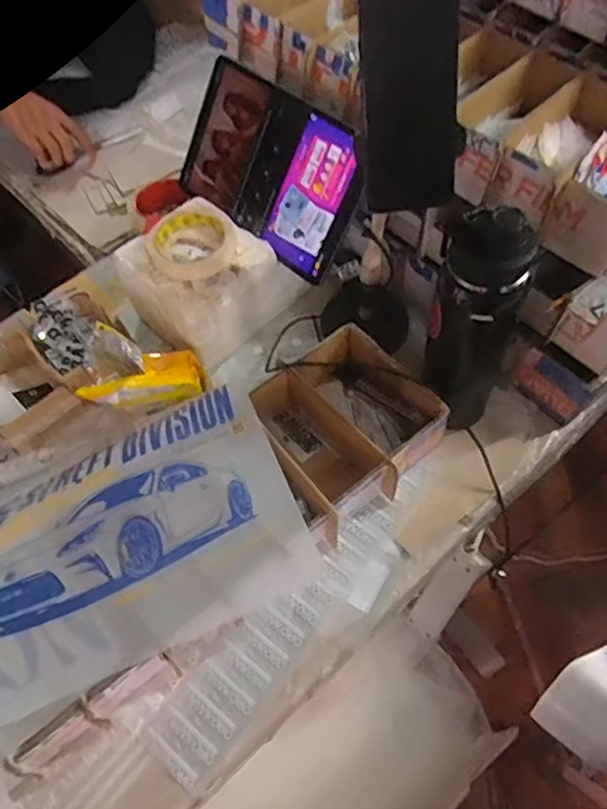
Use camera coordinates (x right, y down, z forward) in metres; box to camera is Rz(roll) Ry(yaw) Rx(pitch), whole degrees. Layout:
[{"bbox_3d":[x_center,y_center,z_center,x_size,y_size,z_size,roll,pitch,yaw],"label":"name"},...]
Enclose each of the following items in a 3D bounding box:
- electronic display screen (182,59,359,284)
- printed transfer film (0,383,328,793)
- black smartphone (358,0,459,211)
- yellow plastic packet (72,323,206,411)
[{"bbox_3d":[-0.042,-0.270,0.692,0.251,0.156,0.011,40,31,23],"label":"electronic display screen"},{"bbox_3d":[-0.243,0.178,0.540,0.510,0.146,0.238,-31,62,-16],"label":"printed transfer film"},{"bbox_3d":[0.084,-0.241,0.487,0.074,0.168,0.010,-1,41,9],"label":"black smartphone"},{"bbox_3d":[-0.181,-0.040,0.677,0.129,0.061,0.087,-17,59,-7],"label":"yellow plastic packet"}]

